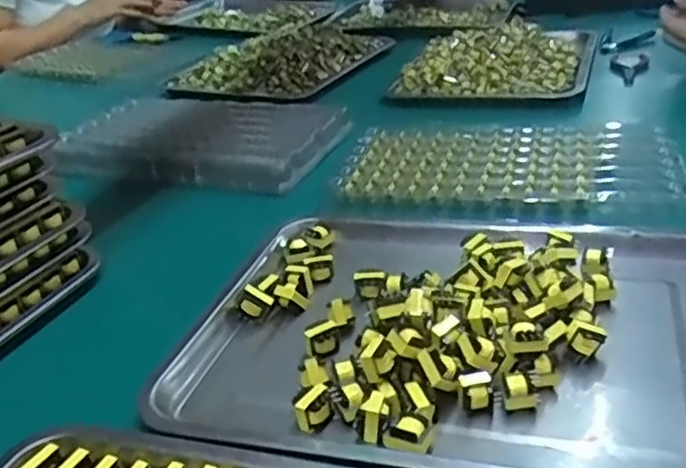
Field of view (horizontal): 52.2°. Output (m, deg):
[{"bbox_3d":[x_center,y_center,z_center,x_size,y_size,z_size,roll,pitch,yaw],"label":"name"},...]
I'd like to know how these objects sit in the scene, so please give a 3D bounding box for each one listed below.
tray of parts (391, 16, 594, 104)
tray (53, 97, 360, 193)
[{"bbox_3d":[0.251,-0.294,1.115,0.270,0.043,0.381,6,30,20],"label":"tray of parts"},{"bbox_3d":[-0.187,-0.131,0.904,0.357,0.024,0.221,5,29,17],"label":"tray"}]

